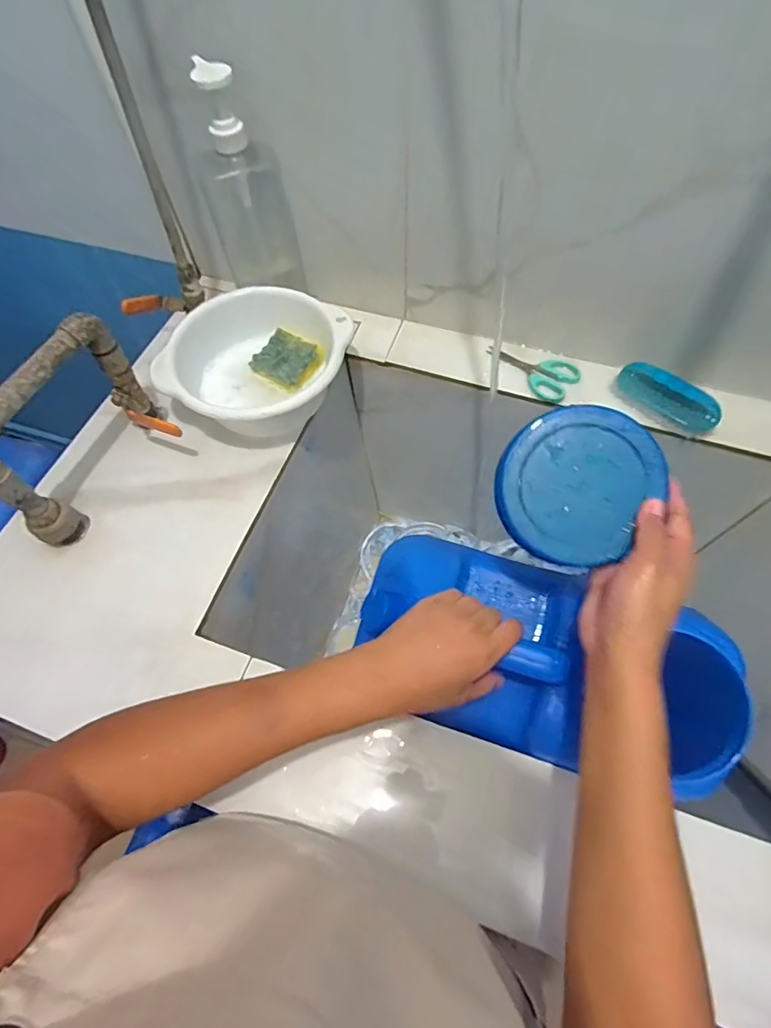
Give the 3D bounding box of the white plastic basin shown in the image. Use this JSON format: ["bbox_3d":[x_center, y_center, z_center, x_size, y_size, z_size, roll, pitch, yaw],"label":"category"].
[{"bbox_3d":[-0.150,-0.173,0.606,0.195,0.097,0.180,-1,62,1],"label":"white plastic basin"}]

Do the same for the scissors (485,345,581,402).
[{"bbox_3d":[0.189,-0.191,0.645,0.115,0.013,0.059,37,77,14],"label":"scissors"}]

